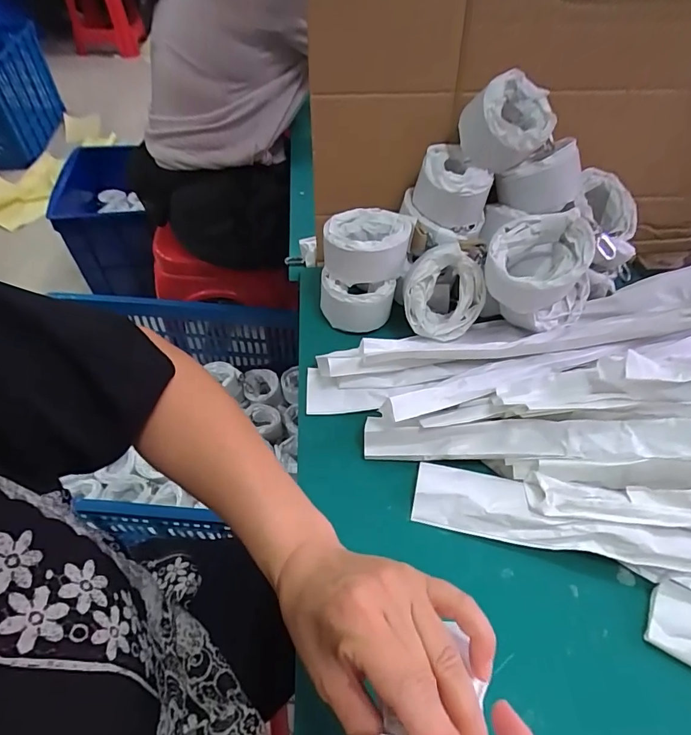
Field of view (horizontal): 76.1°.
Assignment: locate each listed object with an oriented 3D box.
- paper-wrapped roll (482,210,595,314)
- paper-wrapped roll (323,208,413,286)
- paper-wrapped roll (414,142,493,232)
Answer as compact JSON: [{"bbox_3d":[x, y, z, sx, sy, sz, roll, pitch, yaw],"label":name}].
[{"bbox_3d":[0.192,-0.108,0.447,0.097,0.062,0.097,-2,71,6],"label":"paper-wrapped roll"},{"bbox_3d":[0.025,-0.140,0.504,0.092,0.050,0.090,1,51,-2],"label":"paper-wrapped roll"},{"bbox_3d":[0.119,-0.201,0.497,0.077,0.063,0.079,1,51,-2],"label":"paper-wrapped roll"}]

